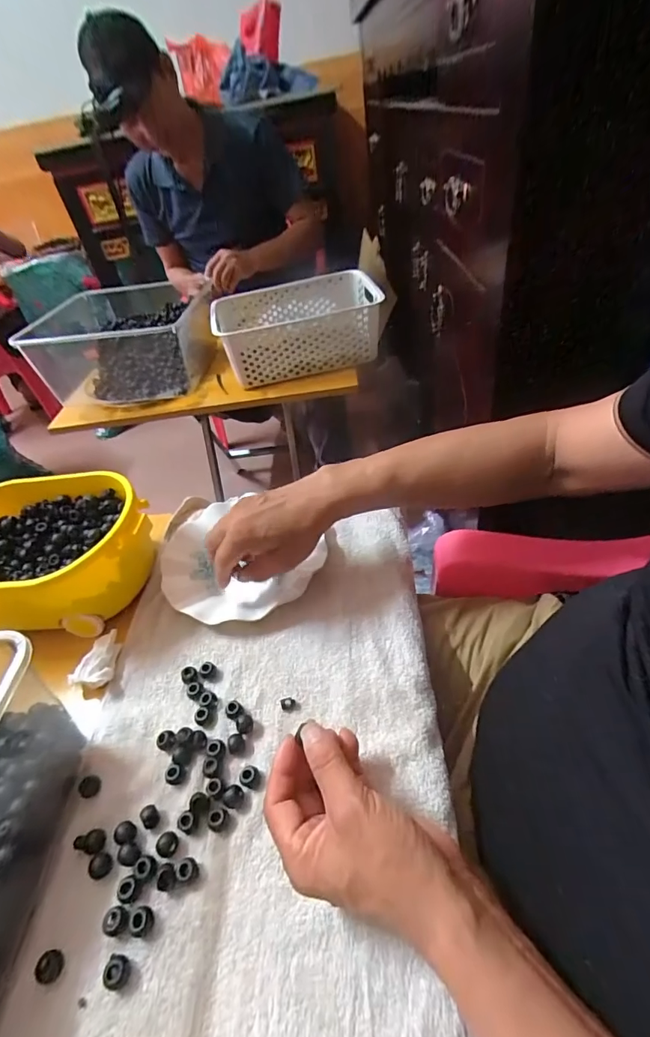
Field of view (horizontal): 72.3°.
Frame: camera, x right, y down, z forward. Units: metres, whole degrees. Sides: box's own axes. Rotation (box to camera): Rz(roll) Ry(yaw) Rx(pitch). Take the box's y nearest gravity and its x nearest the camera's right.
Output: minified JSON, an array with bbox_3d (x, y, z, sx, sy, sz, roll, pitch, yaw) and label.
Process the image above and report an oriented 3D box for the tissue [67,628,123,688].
[{"bbox_3d":[-0.219,0.138,0.438,0.036,0.016,0.060,4,46,16],"label":"tissue"}]

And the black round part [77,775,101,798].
[{"bbox_3d":[-0.192,0.218,0.362,0.015,0.011,0.016,-6,44,6],"label":"black round part"}]

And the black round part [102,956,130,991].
[{"bbox_3d":[-0.131,0.285,0.280,0.013,0.008,0.016,-7,43,5],"label":"black round part"}]

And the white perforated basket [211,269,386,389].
[{"bbox_3d":[-0.049,-0.373,0.872,0.305,0.109,0.213,-15,43,-4],"label":"white perforated basket"}]

